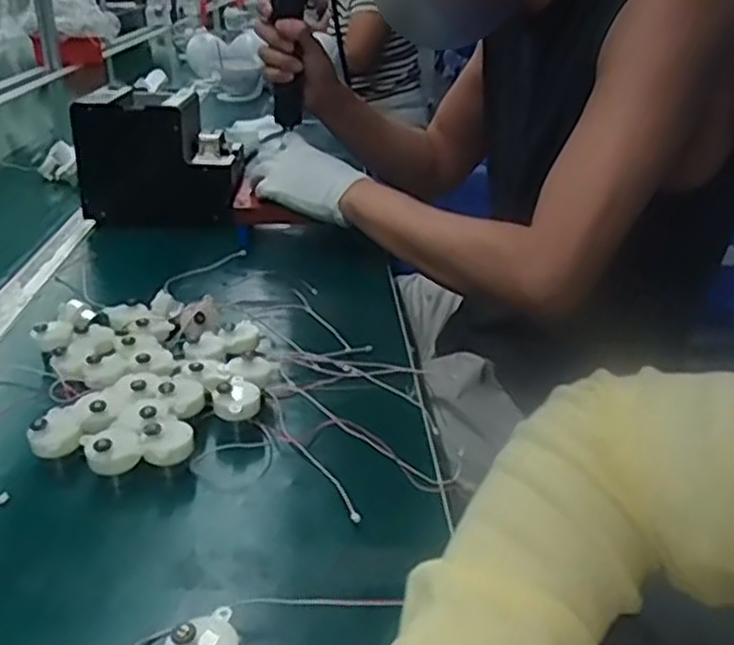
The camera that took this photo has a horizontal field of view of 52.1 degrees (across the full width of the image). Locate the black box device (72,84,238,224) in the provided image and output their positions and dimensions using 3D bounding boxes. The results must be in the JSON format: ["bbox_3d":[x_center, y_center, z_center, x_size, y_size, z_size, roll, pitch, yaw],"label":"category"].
[{"bbox_3d":[-0.246,-0.197,0.909,0.174,0.150,0.101,1,25,0],"label":"black box device"}]

